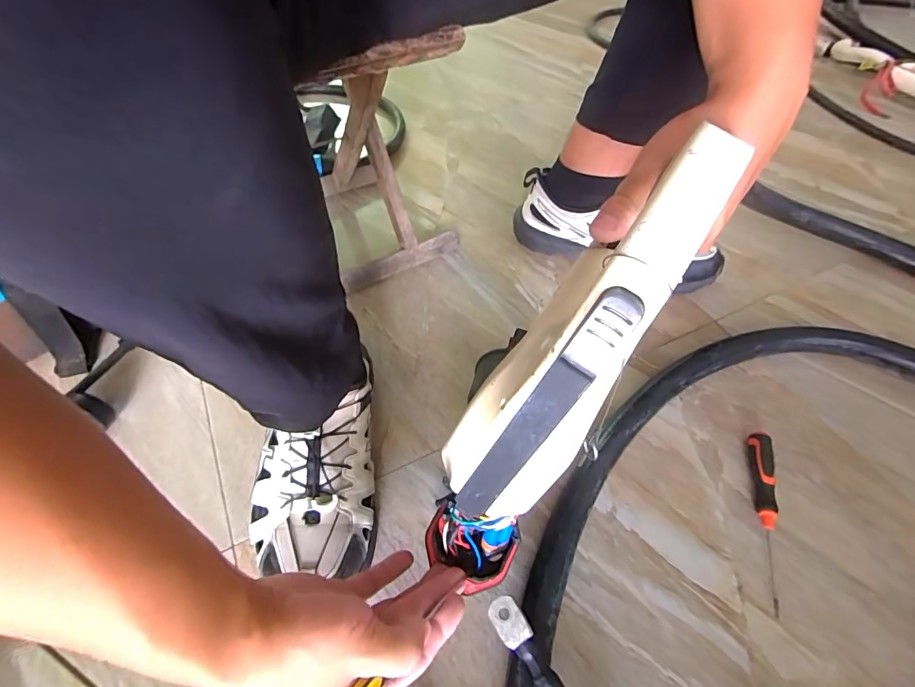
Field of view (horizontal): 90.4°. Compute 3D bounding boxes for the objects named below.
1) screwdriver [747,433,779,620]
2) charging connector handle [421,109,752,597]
[{"bbox_3d":[0.291,0.157,0.424,0.016,0.019,0.166,11,54,9],"label":"screwdriver"},{"bbox_3d":[0.049,0.038,0.270,0.067,0.323,0.077,41,33,27],"label":"charging connector handle"}]

